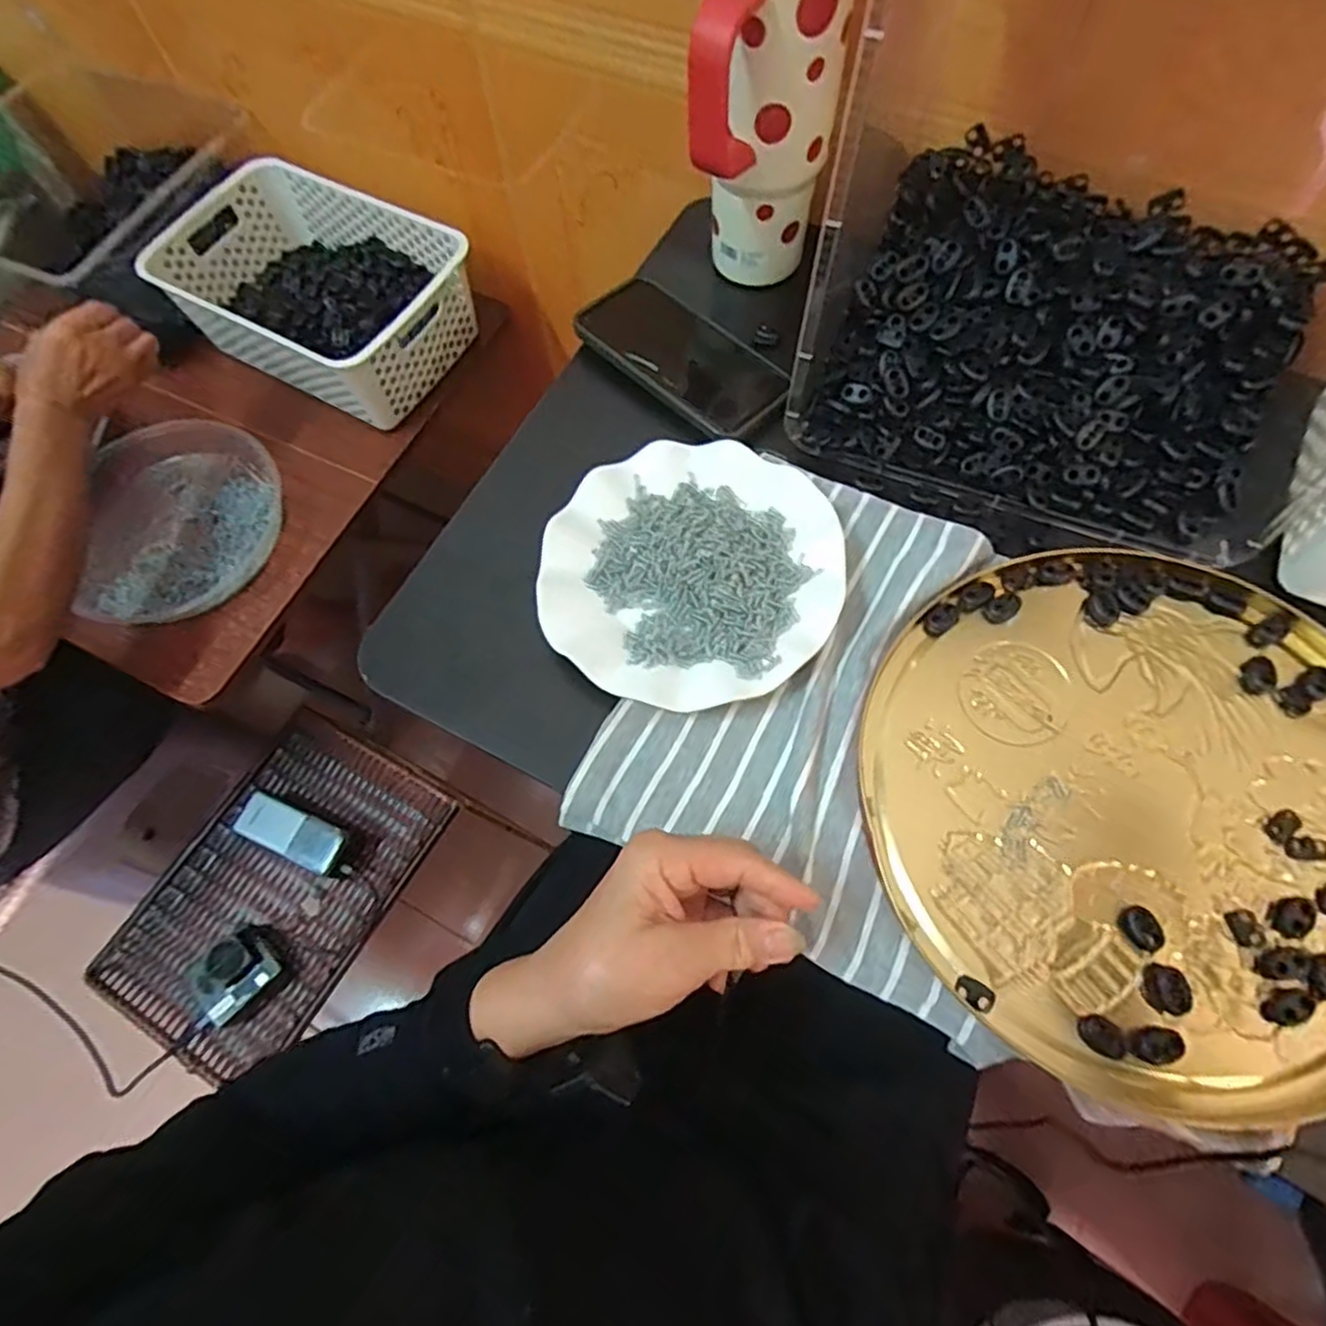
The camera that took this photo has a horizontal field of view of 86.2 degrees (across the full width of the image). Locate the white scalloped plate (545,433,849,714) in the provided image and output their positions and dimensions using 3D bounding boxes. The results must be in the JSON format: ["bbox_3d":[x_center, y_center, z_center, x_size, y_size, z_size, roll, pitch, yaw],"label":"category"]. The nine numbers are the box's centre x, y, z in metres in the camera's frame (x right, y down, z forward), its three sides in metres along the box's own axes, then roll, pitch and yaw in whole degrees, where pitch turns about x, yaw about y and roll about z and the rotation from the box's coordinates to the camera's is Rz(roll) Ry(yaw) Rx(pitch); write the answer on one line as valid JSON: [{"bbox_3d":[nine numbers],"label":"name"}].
[{"bbox_3d":[0.017,-0.059,0.440,0.177,0.020,0.176,-1,68,2],"label":"white scalloped plate"}]

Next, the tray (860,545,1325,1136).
[{"bbox_3d":[0.260,0.070,0.384,0.287,0.018,0.290,0,68,1],"label":"tray"}]

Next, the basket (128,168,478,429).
[{"bbox_3d":[-0.380,-0.410,0.797,0.318,0.122,0.211,30,72,14],"label":"basket"}]

